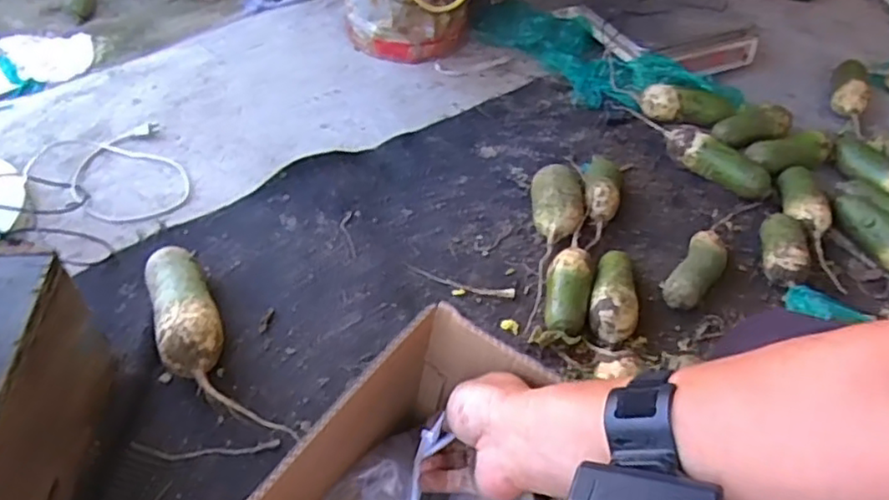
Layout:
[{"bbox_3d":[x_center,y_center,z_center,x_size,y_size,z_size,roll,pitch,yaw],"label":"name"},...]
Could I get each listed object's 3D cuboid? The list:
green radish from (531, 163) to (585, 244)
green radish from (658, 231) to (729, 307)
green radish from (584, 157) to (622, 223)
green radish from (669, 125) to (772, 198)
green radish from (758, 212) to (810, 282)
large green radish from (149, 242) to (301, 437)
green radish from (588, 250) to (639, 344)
[{"bbox_3d":[0.182,-0.072,1.057,0.086,0.080,0.137,9,47,2],"label":"green radish"},{"bbox_3d":[0.388,0.029,0.993,0.065,0.053,0.158,33,53,22],"label":"green radish"},{"bbox_3d":[0.265,-0.094,1.090,0.061,0.061,0.129,12,48,5],"label":"green radish"},{"bbox_3d":[0.489,-0.156,1.161,0.201,0.069,0.060,33,52,22],"label":"green radish"},{"bbox_3d":[0.542,-0.002,1.036,0.058,0.061,0.135,13,48,6],"label":"green radish"},{"bbox_3d":[-0.317,0.123,0.842,0.096,0.084,0.327,-24,54,-25],"label":"large green radish"},{"bbox_3d":[0.253,0.067,0.959,0.065,0.052,0.158,14,48,7],"label":"green radish"}]

